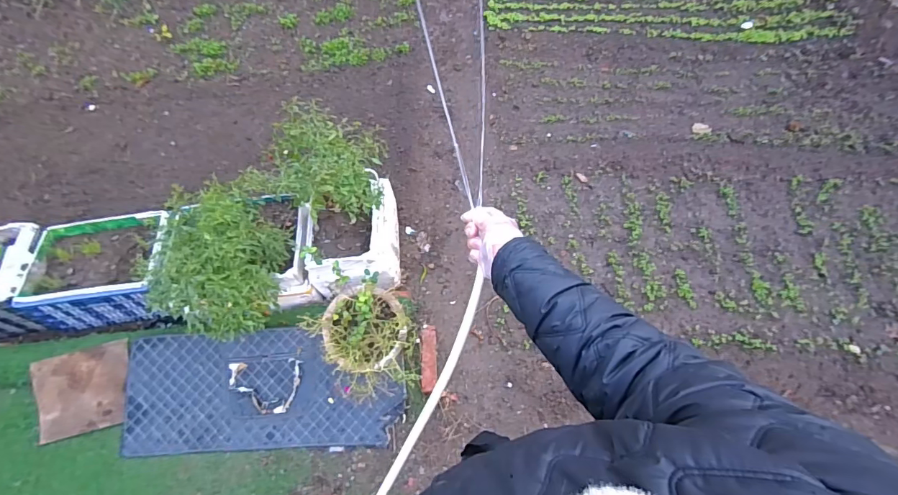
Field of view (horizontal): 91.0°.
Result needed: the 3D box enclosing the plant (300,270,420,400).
[{"bbox_3d":[-0.255,0.290,1.387,0.279,0.376,0.302,-2,61,4],"label":"plant"}]

